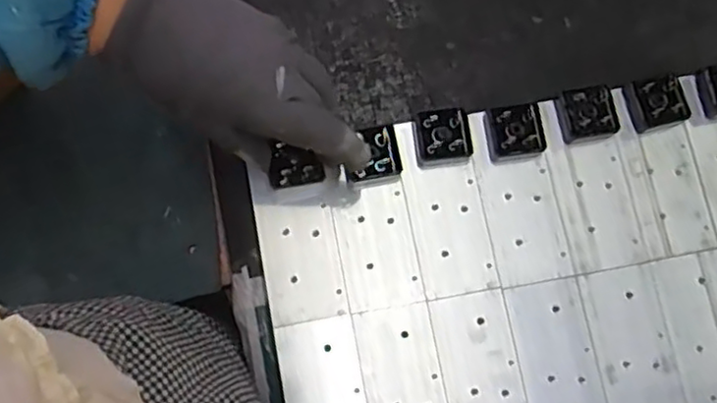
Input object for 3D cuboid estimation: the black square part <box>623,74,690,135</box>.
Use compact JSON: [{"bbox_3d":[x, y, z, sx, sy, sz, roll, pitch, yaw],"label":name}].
[{"bbox_3d":[0.203,-0.067,0.455,0.031,0.021,0.034,-7,80,-5],"label":"black square part"}]

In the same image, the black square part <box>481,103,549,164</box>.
[{"bbox_3d":[0.105,-0.046,0.446,0.036,0.015,0.037,-7,80,-5],"label":"black square part"}]

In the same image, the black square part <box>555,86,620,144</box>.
[{"bbox_3d":[0.153,-0.057,0.452,0.034,0.019,0.035,-8,80,-5],"label":"black square part"}]

